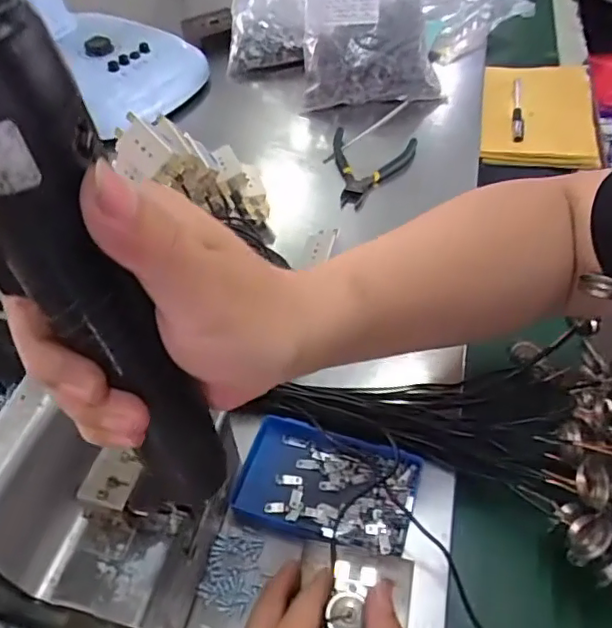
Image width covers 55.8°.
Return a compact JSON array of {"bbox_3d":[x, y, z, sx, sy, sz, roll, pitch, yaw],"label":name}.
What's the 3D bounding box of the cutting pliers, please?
[{"bbox_3d":[0.066,-0.152,0.604,0.087,0.019,0.105,8,50,9],"label":"cutting pliers"}]

